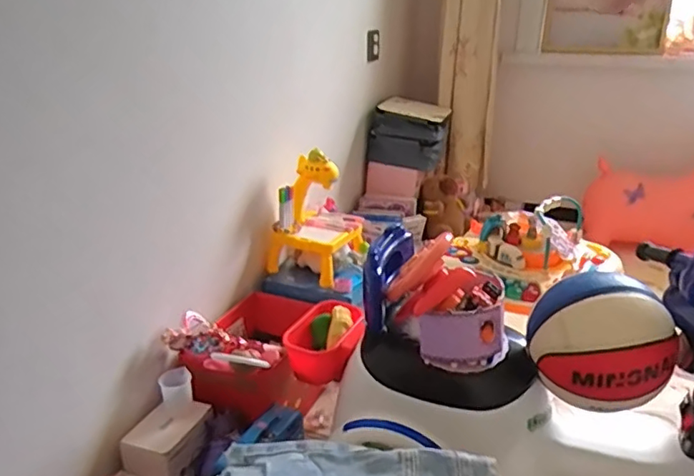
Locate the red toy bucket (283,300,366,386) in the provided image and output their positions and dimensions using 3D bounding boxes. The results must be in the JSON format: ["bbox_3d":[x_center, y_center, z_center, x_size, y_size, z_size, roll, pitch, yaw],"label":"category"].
[{"bbox_3d":[-0.037,0.190,1.079,0.137,0.097,0.165,2,22,5],"label":"red toy bucket"}]

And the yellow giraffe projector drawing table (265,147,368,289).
[{"bbox_3d":[-0.076,-0.064,1.350,0.205,0.280,0.178,7,24,18],"label":"yellow giraffe projector drawing table"}]

